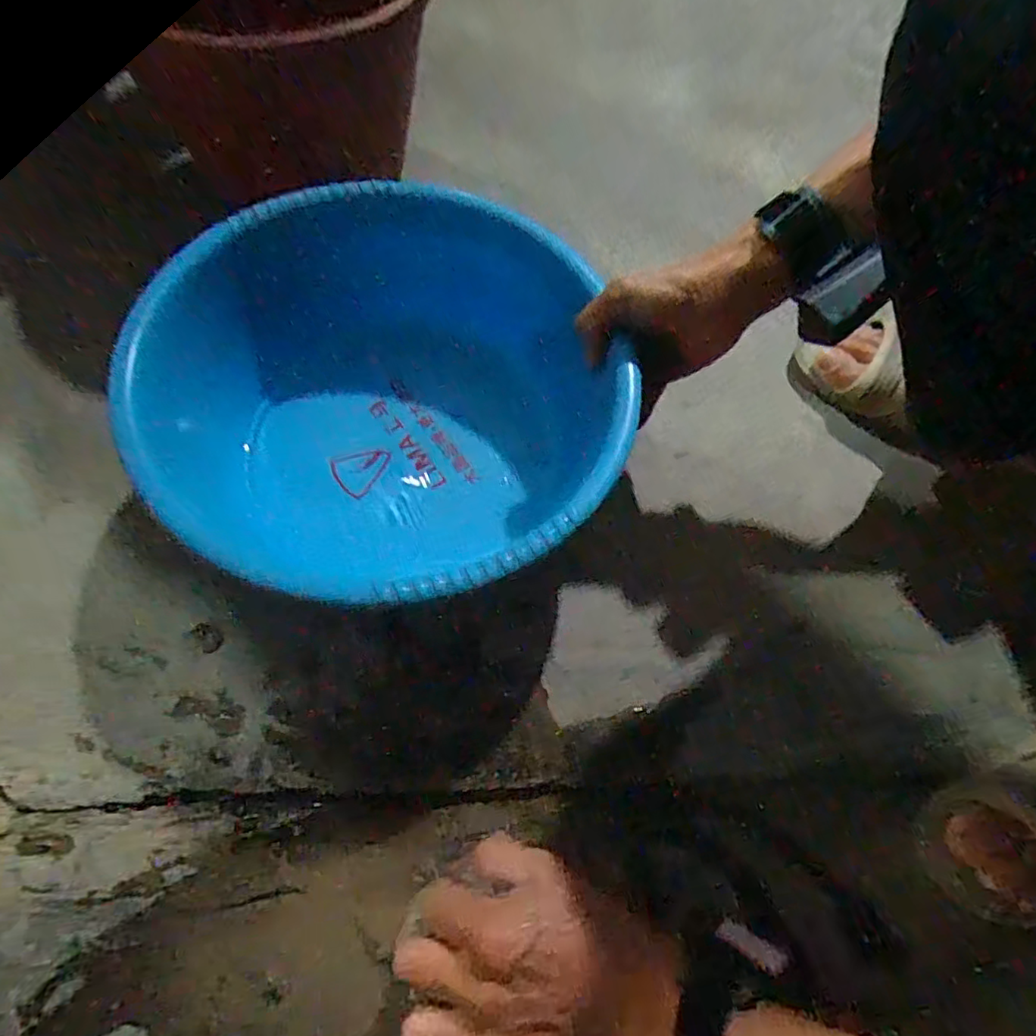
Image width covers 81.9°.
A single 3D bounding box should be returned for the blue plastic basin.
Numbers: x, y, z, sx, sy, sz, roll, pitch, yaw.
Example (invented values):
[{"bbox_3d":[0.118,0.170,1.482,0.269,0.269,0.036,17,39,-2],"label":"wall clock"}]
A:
[{"bbox_3d":[-0.096,-0.092,0.445,0.314,0.123,0.320,1,68,-2],"label":"blue plastic basin"}]

